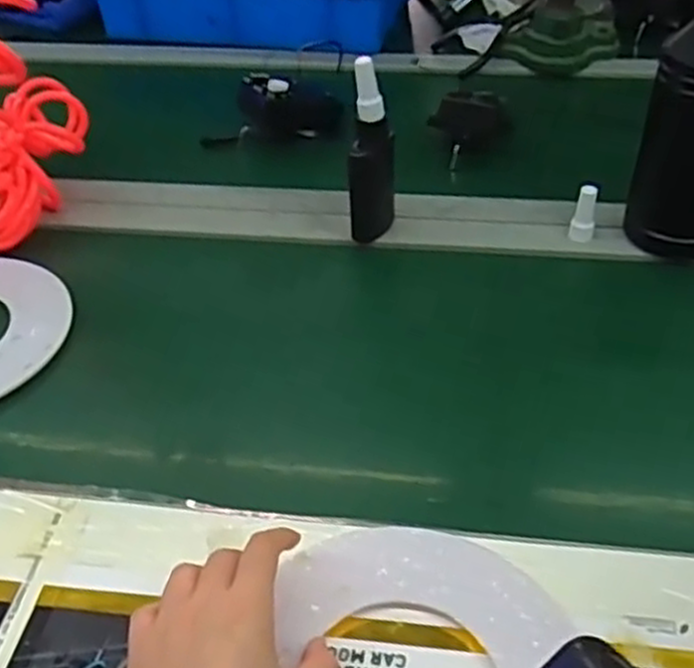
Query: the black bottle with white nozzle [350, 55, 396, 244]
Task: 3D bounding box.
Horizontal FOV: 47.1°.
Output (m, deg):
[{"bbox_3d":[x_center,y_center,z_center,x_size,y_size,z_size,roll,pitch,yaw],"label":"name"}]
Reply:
[{"bbox_3d":[0.022,-0.147,0.687,0.038,0.170,0.049,2,42,6],"label":"black bottle with white nozzle"}]

